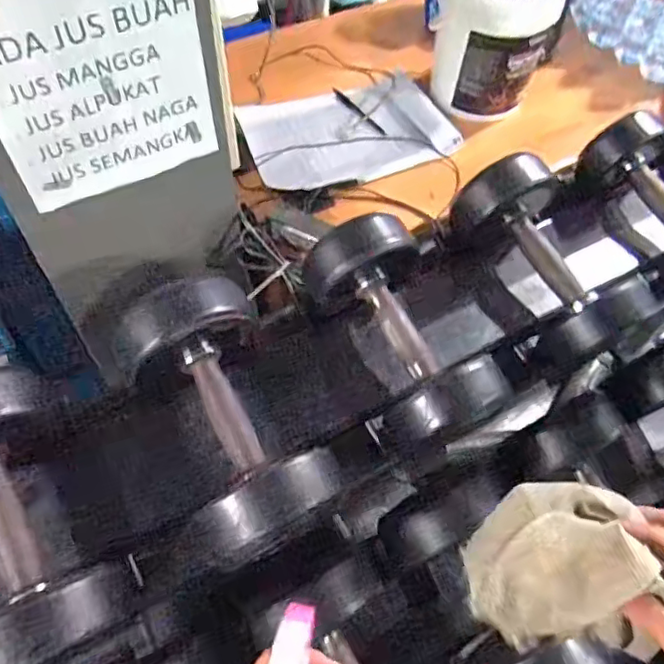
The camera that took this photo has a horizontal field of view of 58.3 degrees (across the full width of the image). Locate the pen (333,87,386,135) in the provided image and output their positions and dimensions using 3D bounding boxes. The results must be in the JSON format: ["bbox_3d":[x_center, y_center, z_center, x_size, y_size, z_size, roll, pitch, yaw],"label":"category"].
[{"bbox_3d":[0.048,-0.396,1.063,0.018,0.006,0.152,-33,64,-21],"label":"pen"}]

